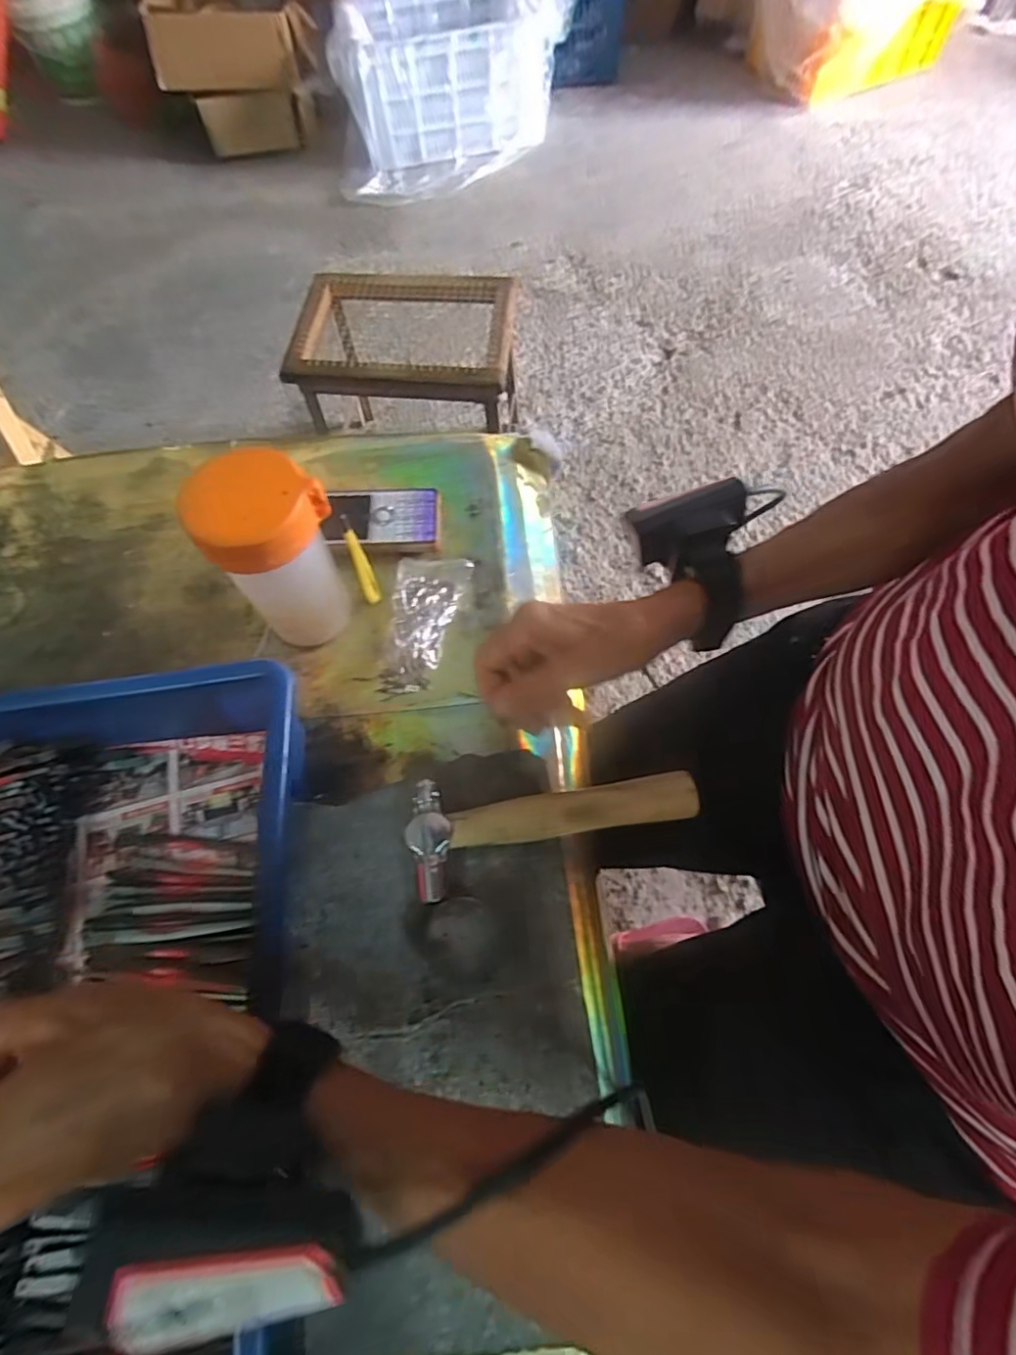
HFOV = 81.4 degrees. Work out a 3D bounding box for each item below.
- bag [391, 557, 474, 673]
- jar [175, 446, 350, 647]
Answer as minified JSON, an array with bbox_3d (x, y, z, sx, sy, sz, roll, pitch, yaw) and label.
[{"bbox_3d":[-0.059,-0.052,0.434,0.056,0.019,0.091,3,65,3],"label":"bag"},{"bbox_3d":[-0.140,-0.074,0.378,0.071,0.145,0.064,-26,67,-10],"label":"jar"}]

